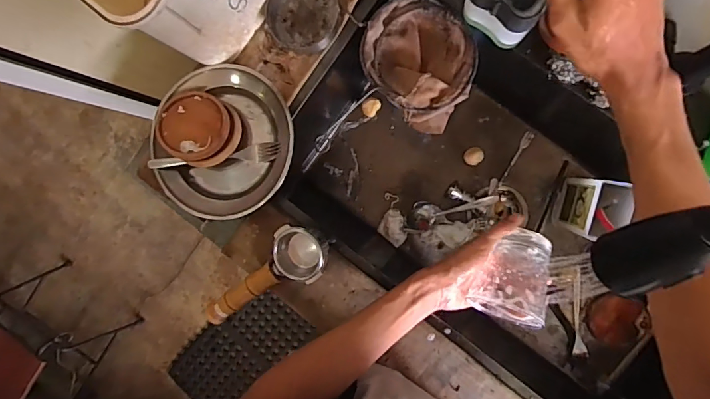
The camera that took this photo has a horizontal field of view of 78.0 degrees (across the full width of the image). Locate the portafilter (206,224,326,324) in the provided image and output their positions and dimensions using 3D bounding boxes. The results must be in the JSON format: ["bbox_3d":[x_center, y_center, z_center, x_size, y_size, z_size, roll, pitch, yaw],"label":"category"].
[{"bbox_3d":[-0.129,0.114,0.601,0.229,0.045,0.078,-37,84,24],"label":"portafilter"}]

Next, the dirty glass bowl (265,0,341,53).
[{"bbox_3d":[-0.068,-0.255,0.605,0.093,0.027,0.100,0,92,8],"label":"dirty glass bowl"}]

